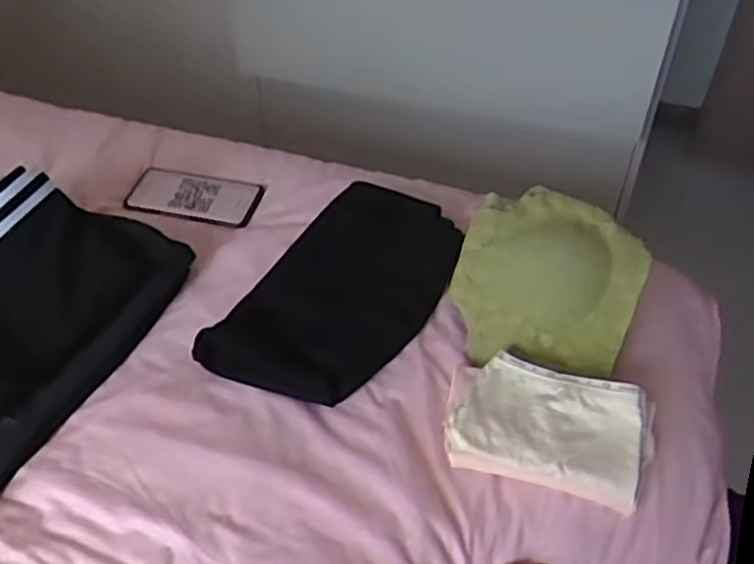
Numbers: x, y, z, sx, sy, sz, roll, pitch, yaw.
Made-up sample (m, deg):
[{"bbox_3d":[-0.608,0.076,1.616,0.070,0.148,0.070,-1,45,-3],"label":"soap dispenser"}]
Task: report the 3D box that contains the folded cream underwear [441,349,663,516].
[{"bbox_3d":[0.153,0.126,0.662,0.180,0.045,0.104,13,46,14],"label":"folded cream underwear"}]

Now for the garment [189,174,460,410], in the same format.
[{"bbox_3d":[-0.029,0.003,0.781,0.177,0.047,0.291,19,47,19],"label":"garment"}]

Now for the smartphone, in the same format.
[{"bbox_3d":[-0.227,-0.107,0.925,0.159,0.013,0.076,12,58,9],"label":"smartphone"}]

